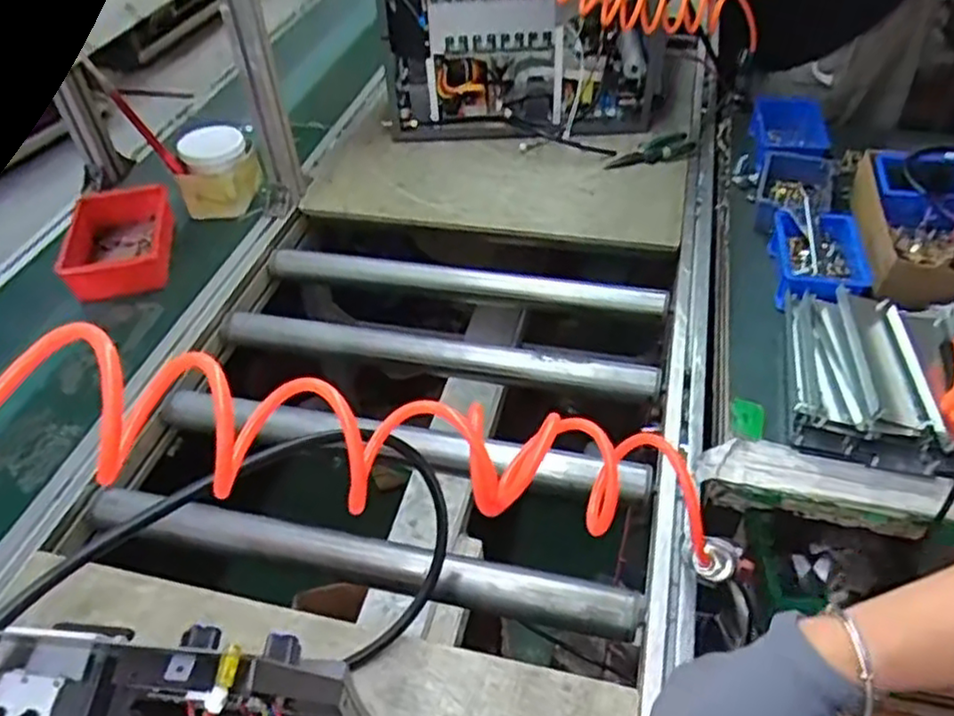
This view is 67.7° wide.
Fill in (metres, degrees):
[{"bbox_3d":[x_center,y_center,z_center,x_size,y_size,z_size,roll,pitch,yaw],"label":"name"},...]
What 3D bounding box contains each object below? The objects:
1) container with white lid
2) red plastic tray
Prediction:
[{"bbox_3d":[-0.407,-0.290,1.124,0.124,0.125,0.102,-15,46,-12],"label":"container with white lid"},{"bbox_3d":[-0.524,-0.165,1.047,0.143,0.063,0.218,-14,46,-10],"label":"red plastic tray"}]

